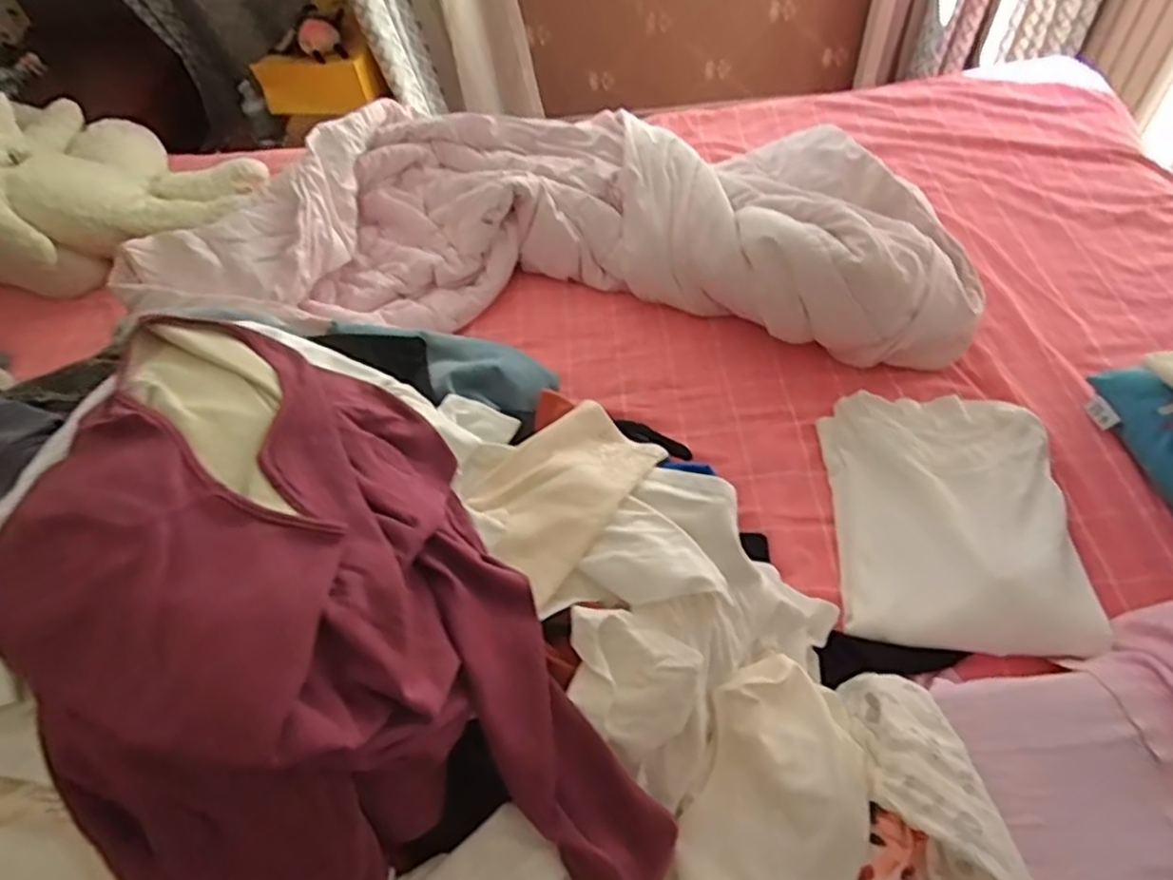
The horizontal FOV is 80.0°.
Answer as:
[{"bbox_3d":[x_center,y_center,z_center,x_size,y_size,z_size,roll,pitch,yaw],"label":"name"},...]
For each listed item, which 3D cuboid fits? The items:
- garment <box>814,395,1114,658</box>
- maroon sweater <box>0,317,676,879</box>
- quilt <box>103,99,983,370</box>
[{"bbox_3d":[0.409,0.080,0.787,0.250,0.052,0.324,2,54,8],"label":"garment"},{"bbox_3d":[-0.189,0.128,0.517,0.320,0.270,0.472,-22,55,-10],"label":"maroon sweater"},{"bbox_3d":[-0.065,-0.335,1.079,1.172,0.170,0.537,-2,54,5],"label":"quilt"}]

